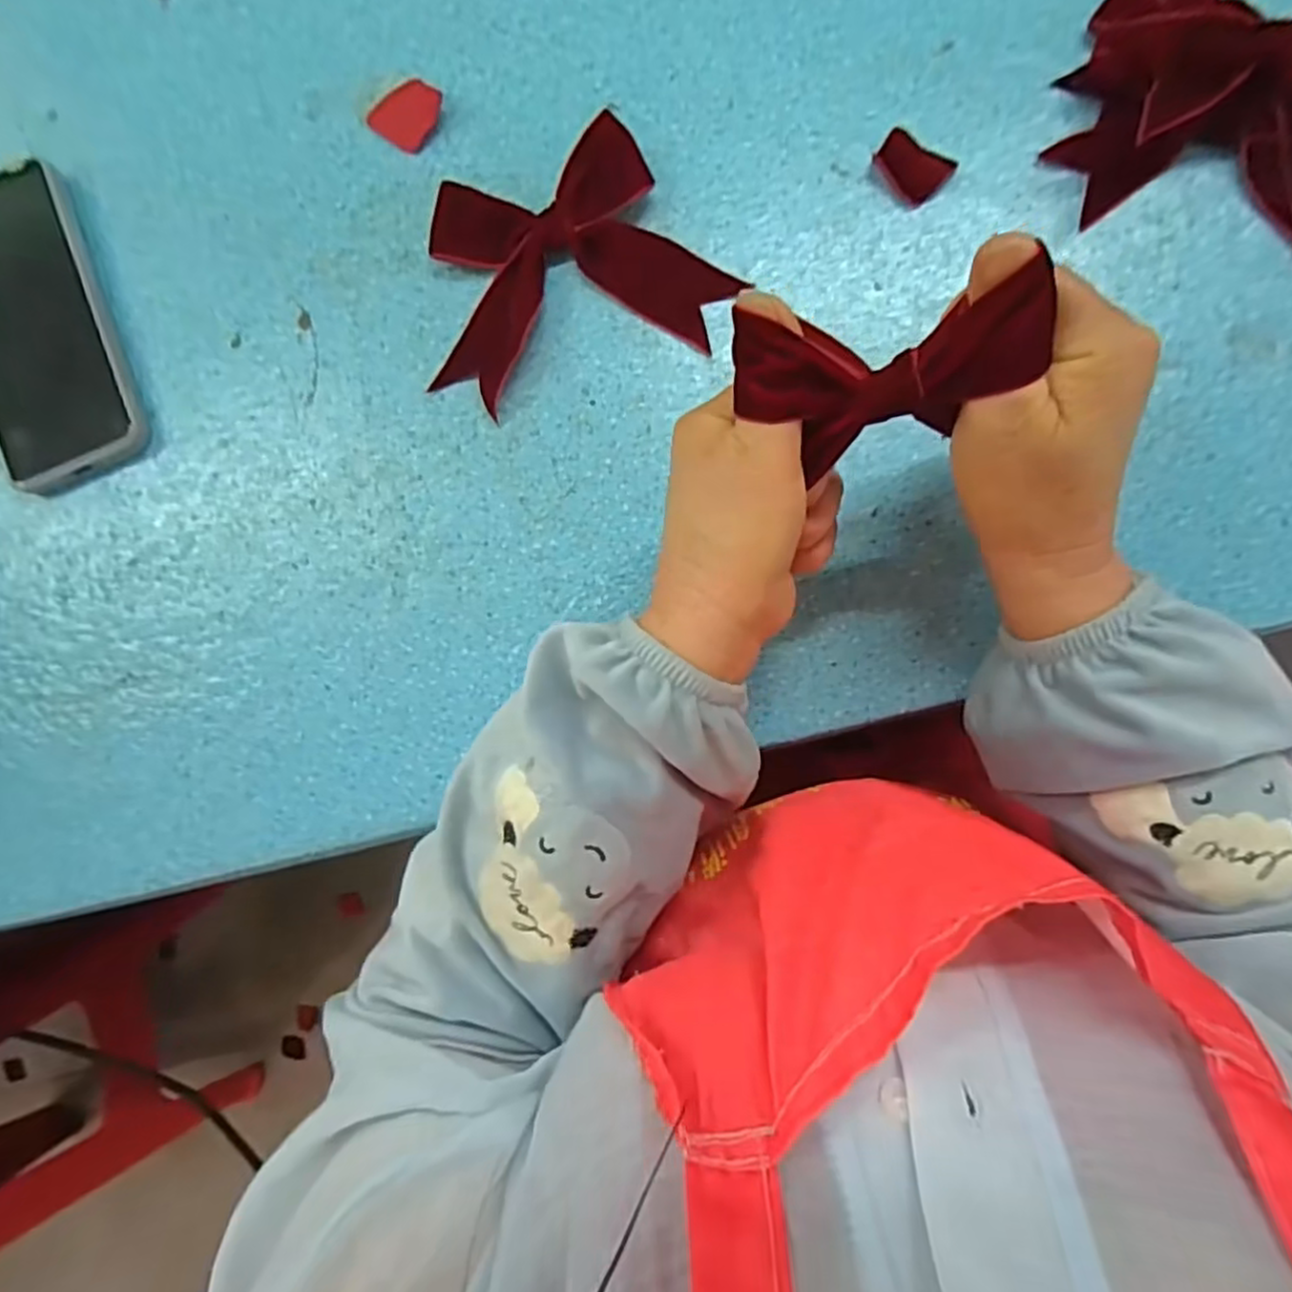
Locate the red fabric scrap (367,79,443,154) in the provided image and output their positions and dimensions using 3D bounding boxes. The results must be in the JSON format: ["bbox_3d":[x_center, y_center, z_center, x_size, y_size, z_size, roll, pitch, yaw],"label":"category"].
[{"bbox_3d":[-0.122,-0.273,0.363,0.033,0.004,0.034,36,92,5],"label":"red fabric scrap"}]

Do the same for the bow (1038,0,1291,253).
[{"bbox_3d":[0.261,-0.234,0.302,0.148,0.044,0.110,27,91,6],"label":"bow"}]

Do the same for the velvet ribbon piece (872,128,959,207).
[{"bbox_3d":[0.126,-0.227,0.334,0.034,0.004,0.028,45,93,5],"label":"velvet ribbon piece"}]

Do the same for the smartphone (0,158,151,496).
[{"bbox_3d":[-0.321,-0.169,0.373,0.079,0.016,0.166,-20,87,5],"label":"smartphone"}]

